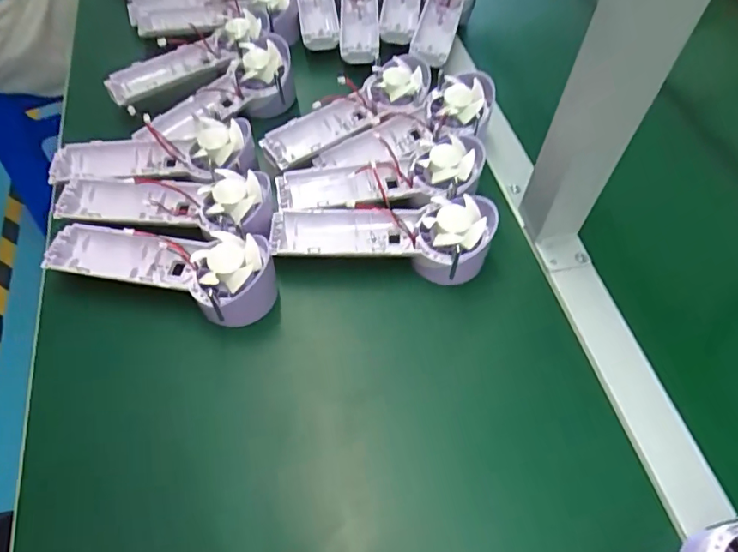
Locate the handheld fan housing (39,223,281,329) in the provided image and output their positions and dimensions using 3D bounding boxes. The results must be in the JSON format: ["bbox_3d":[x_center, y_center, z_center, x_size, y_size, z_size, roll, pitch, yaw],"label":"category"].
[{"bbox_3d":[-0.157,-0.007,0.401,0.174,0.053,0.058,13,57,7],"label":"handheld fan housing"}]

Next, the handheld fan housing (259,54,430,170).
[{"bbox_3d":[-0.019,-0.159,0.496,0.180,0.038,0.058,-29,62,-20],"label":"handheld fan housing"}]

